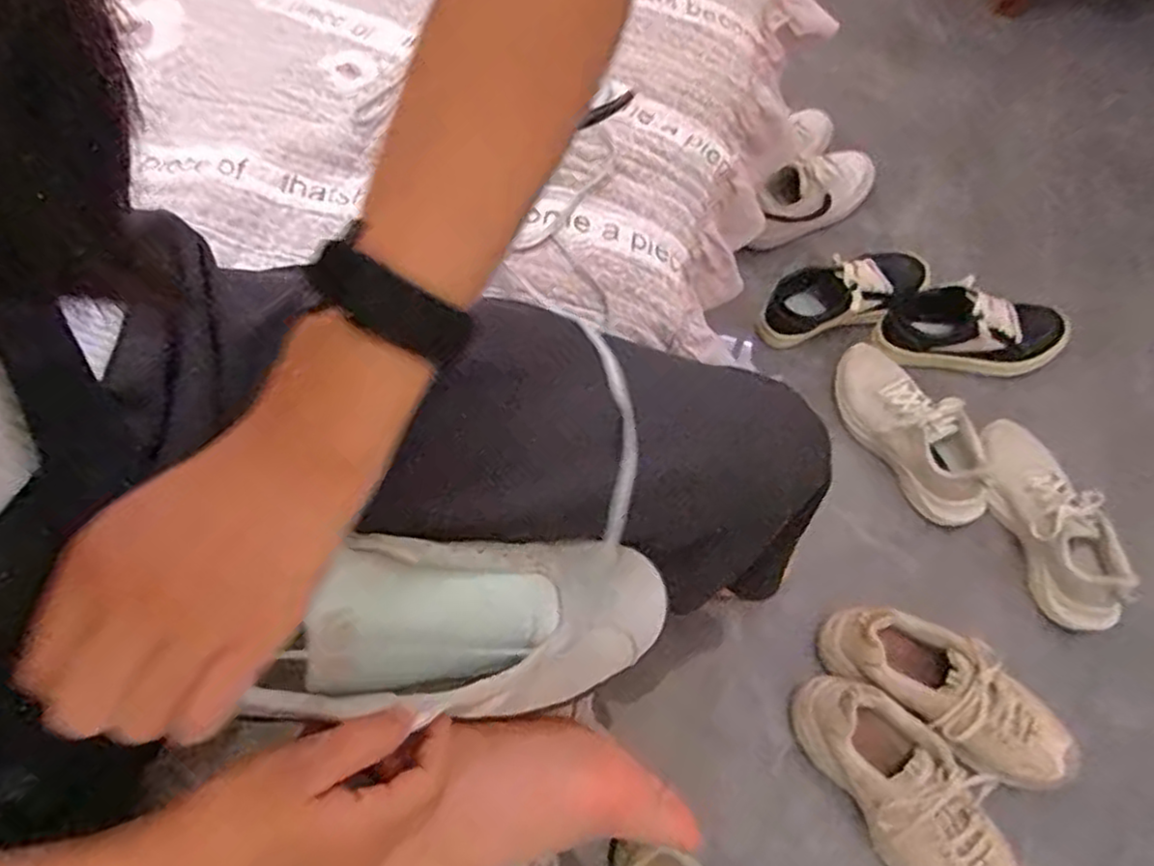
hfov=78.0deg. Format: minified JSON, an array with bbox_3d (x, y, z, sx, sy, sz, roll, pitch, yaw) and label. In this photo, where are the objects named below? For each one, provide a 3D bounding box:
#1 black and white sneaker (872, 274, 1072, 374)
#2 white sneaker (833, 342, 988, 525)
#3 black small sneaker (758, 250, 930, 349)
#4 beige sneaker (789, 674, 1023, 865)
[{"bbox_3d":[0.526,-0.142,0.941,0.239,0.076,0.093,3,64,2],"label":"black and white sneaker"},{"bbox_3d":[0.402,-0.008,0.875,0.079,0.100,0.253,-19,66,-9],"label":"white sneaker"},{"bbox_3d":[0.365,-0.194,0.969,0.247,0.087,0.099,-26,67,-11],"label":"black small sneaker"},{"bbox_3d":[0.322,0.356,0.705,0.111,0.106,0.251,-41,71,-17],"label":"beige sneaker"}]

